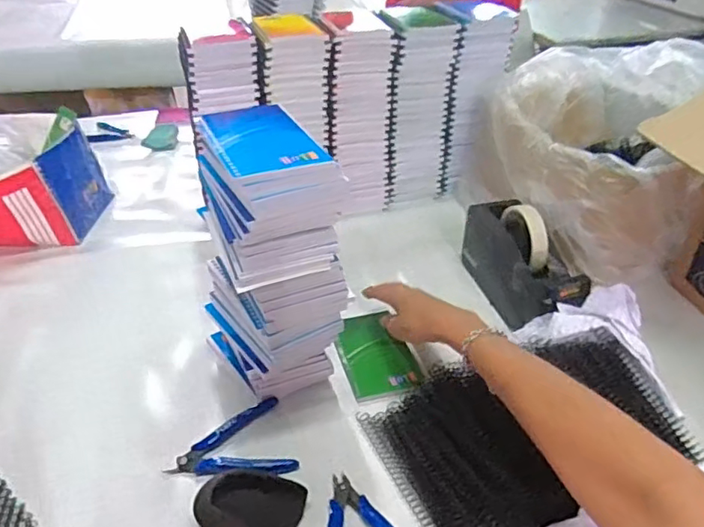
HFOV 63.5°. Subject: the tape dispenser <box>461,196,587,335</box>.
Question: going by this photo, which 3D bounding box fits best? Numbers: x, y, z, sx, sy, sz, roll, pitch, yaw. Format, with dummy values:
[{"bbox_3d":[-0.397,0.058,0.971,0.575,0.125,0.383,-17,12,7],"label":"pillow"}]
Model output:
[{"bbox_3d":[0.210,0.000,0.709,0.066,0.112,0.193,-9,36,-12],"label":"tape dispenser"}]

